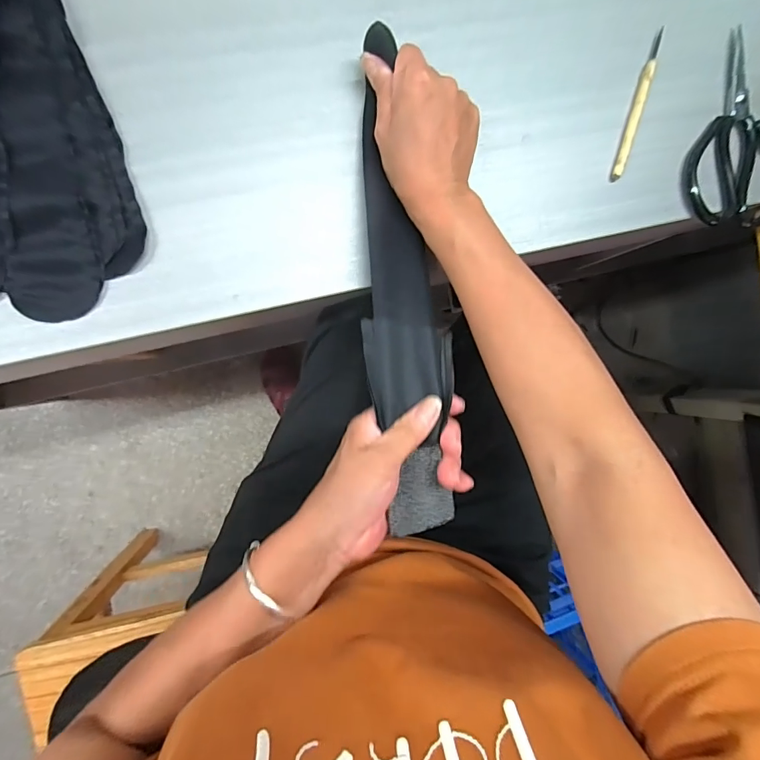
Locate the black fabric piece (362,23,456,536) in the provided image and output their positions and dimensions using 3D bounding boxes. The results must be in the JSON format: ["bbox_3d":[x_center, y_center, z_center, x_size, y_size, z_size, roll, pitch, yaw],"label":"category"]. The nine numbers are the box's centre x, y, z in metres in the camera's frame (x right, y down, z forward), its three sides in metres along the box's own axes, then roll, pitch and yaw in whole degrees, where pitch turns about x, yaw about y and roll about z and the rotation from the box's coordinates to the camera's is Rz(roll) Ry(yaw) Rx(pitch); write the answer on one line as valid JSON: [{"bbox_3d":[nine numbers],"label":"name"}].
[{"bbox_3d":[0.022,-0.074,0.324,0.065,0.031,0.366,-1,82,-8],"label":"black fabric piece"}]

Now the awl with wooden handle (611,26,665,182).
[{"bbox_3d":[0.242,-0.256,0.400,0.012,0.010,0.145,17,89,-9],"label":"awl with wooden handle"}]

